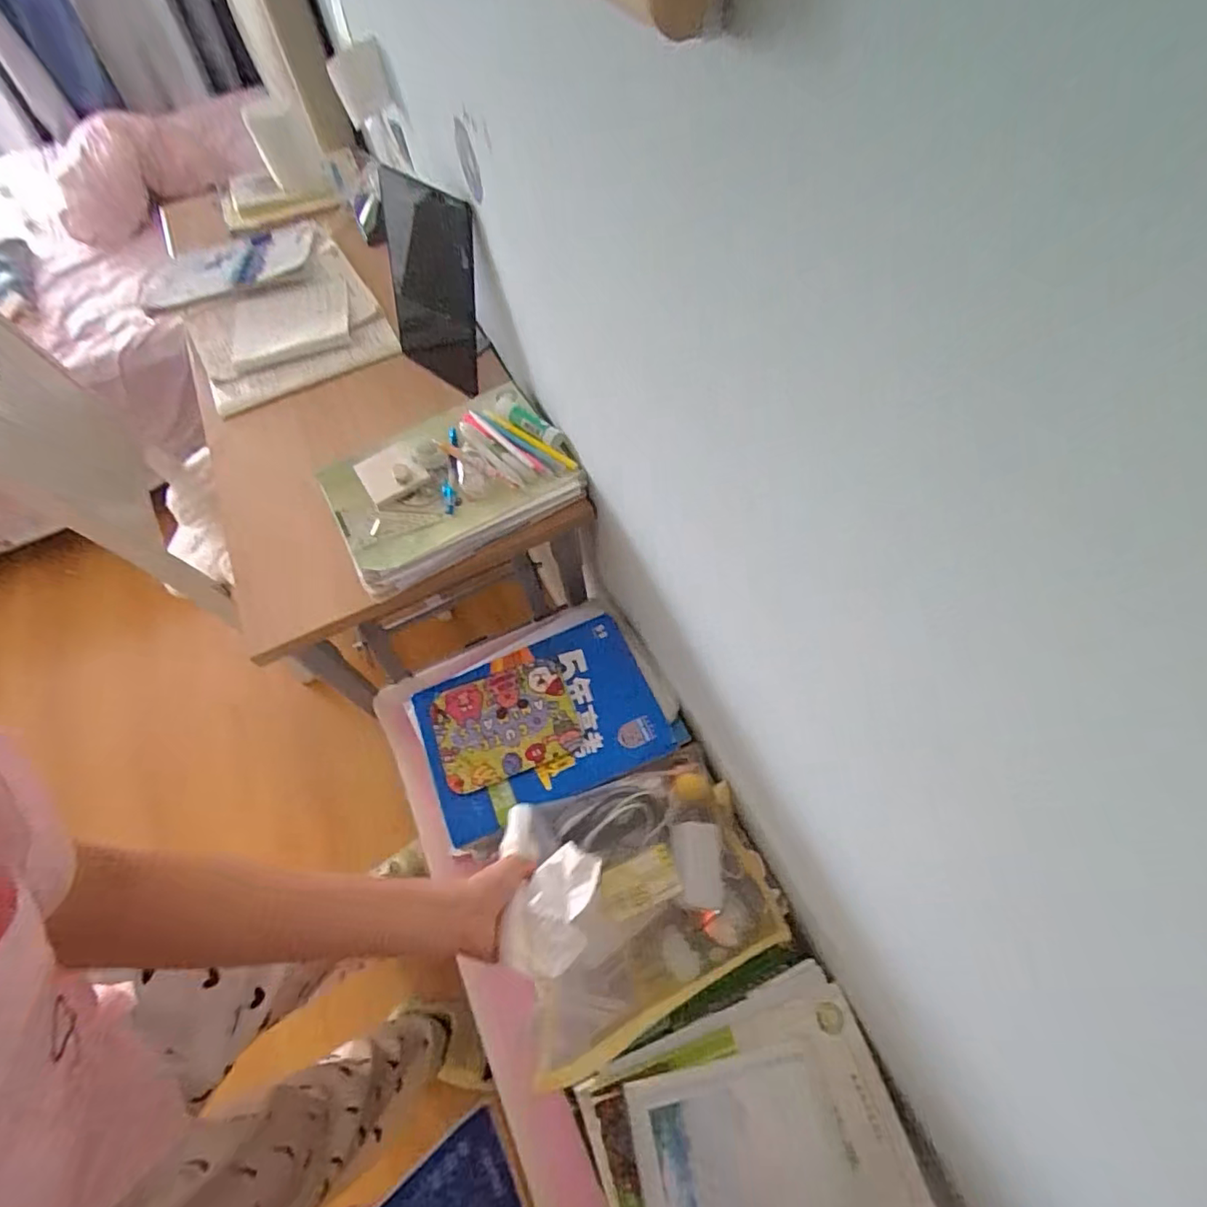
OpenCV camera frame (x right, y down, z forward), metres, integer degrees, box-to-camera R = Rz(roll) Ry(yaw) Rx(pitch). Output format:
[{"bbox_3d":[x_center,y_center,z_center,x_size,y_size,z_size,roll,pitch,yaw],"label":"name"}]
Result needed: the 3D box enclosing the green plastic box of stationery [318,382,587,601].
[{"bbox_3d":[-0.203,-0.165,0.759,0.304,0.045,0.234,-27,62,-11],"label":"green plastic box of stationery"}]

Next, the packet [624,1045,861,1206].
[{"bbox_3d":[0.137,0.562,0.593,0.203,0.013,0.143,-15,56,-1],"label":"packet"}]

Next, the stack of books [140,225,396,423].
[{"bbox_3d":[-0.590,-0.525,1.012,0.320,0.052,0.507,-30,63,-13],"label":"stack of books"}]

